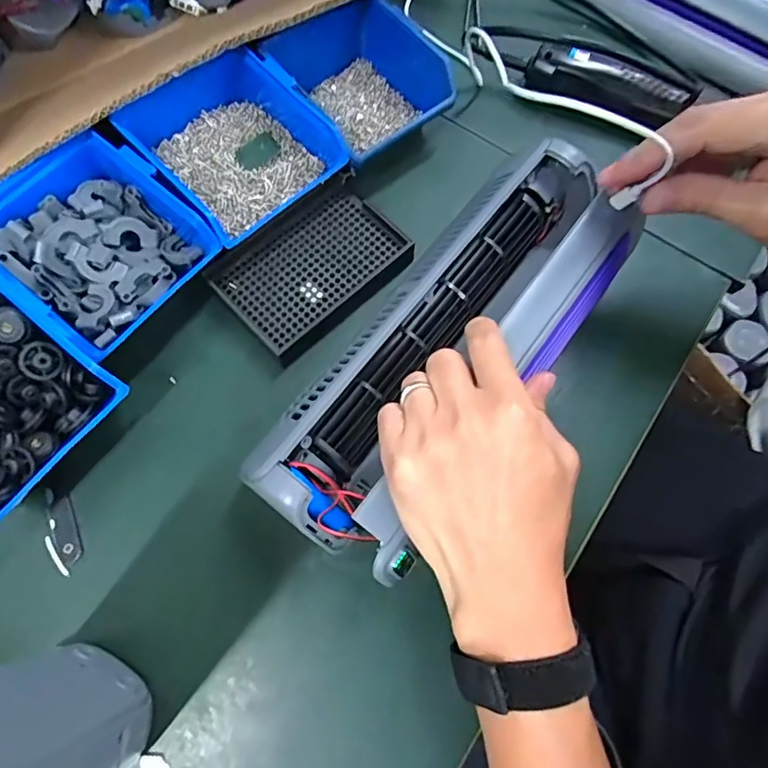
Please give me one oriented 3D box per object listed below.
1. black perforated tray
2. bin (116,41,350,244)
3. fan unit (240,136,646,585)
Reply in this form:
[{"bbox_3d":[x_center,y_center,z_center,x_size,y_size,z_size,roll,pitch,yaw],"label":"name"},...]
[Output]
[{"bbox_3d":[-0.056,-0.089,0.406,0.132,0.030,0.095,-41,78,-14],"label":"black perforated tray"},{"bbox_3d":[-0.113,-0.177,0.397,0.120,0.054,0.133,-38,77,-13],"label":"bin"},{"bbox_3d":[0.047,-0.028,0.350,0.113,0.082,0.306,40,72,10],"label":"fan unit"}]

